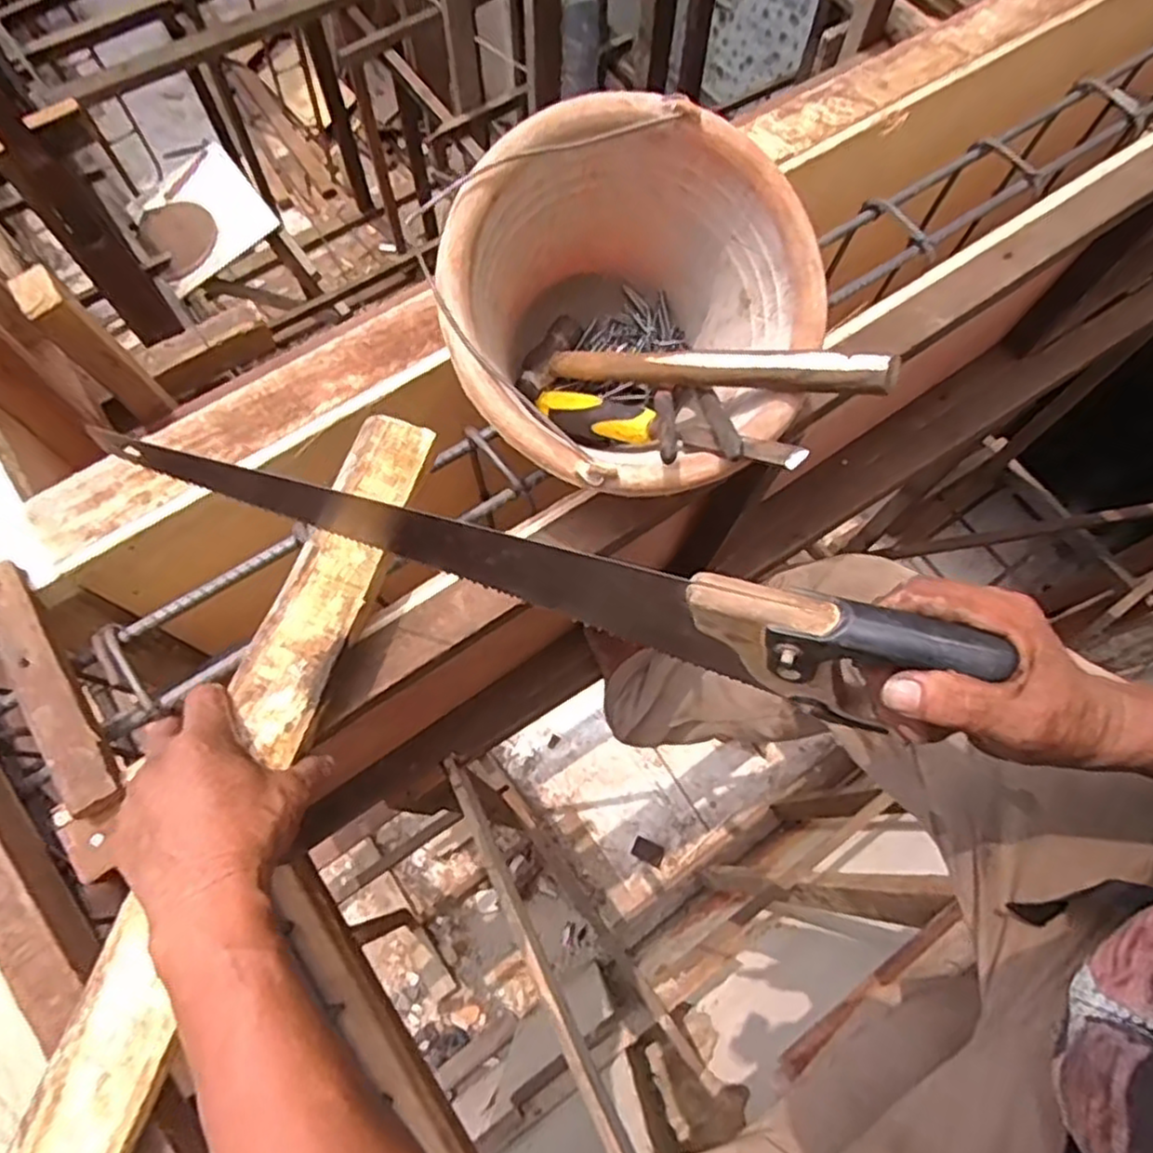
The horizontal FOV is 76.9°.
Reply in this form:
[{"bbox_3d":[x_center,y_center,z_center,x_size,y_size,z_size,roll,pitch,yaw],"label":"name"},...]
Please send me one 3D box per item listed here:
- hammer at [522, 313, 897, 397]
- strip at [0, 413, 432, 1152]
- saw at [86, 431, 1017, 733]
[{"bbox_3d":[0.080,-0.152,0.518,0.280,0.023,0.066,14,67,34],"label":"hammer"},{"bbox_3d":[-0.230,0.206,0.392,0.056,0.016,0.706,17,69,5],"label":"strip"},{"bbox_3d":[-0.024,0.002,0.398,0.435,0.105,0.029,15,70,7],"label":"saw"}]

